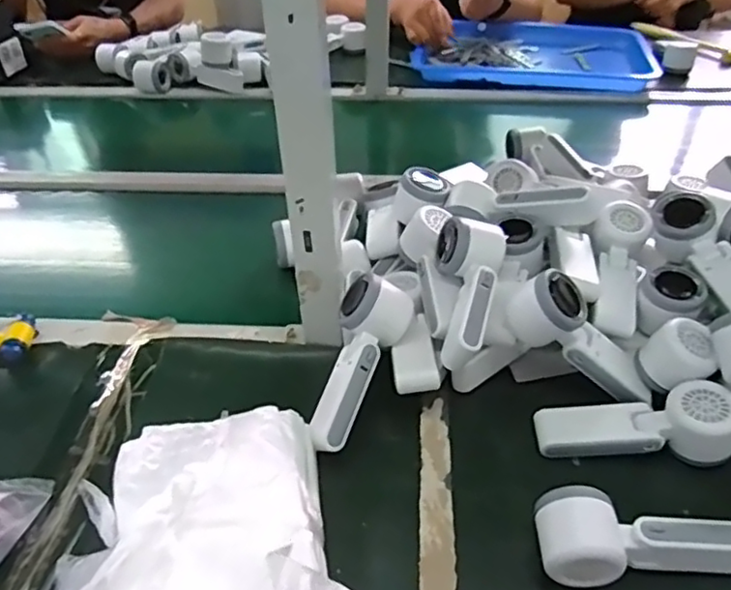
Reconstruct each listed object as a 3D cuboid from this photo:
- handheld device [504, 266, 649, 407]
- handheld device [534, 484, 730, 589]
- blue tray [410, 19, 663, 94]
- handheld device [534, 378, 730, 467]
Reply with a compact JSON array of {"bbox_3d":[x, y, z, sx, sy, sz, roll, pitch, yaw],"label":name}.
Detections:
[{"bbox_3d":[0.200,0.042,0.561,0.152,0.065,0.049,39,48,-6],"label":"handheld device"},{"bbox_3d":[0.212,0.180,0.455,0.164,0.047,0.058,-1,40,0],"label":"handheld device"},{"bbox_3d":[0.350,-0.509,1.304,0.484,0.045,0.319,7,41,9],"label":"blue tray"},{"bbox_3d":[0.232,0.110,0.533,0.159,0.054,0.056,1,41,4],"label":"handheld device"}]

